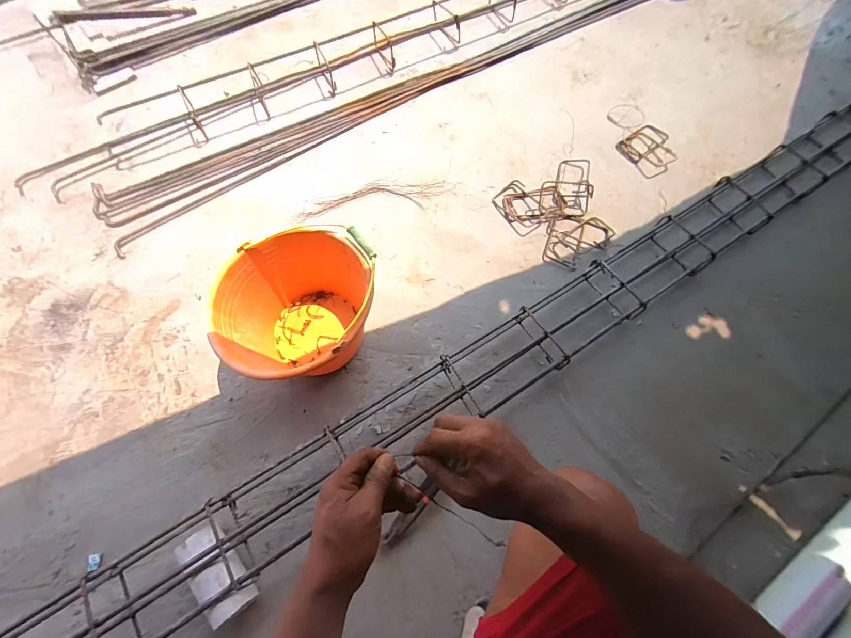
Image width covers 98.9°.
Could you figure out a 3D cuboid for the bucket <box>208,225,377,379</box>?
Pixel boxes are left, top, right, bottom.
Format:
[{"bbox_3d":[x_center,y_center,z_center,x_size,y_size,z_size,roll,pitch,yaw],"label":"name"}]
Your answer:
[{"bbox_3d":[-0.237,0.001,0.747,0.276,0.230,0.276,-2,67,-1],"label":"bucket"}]

